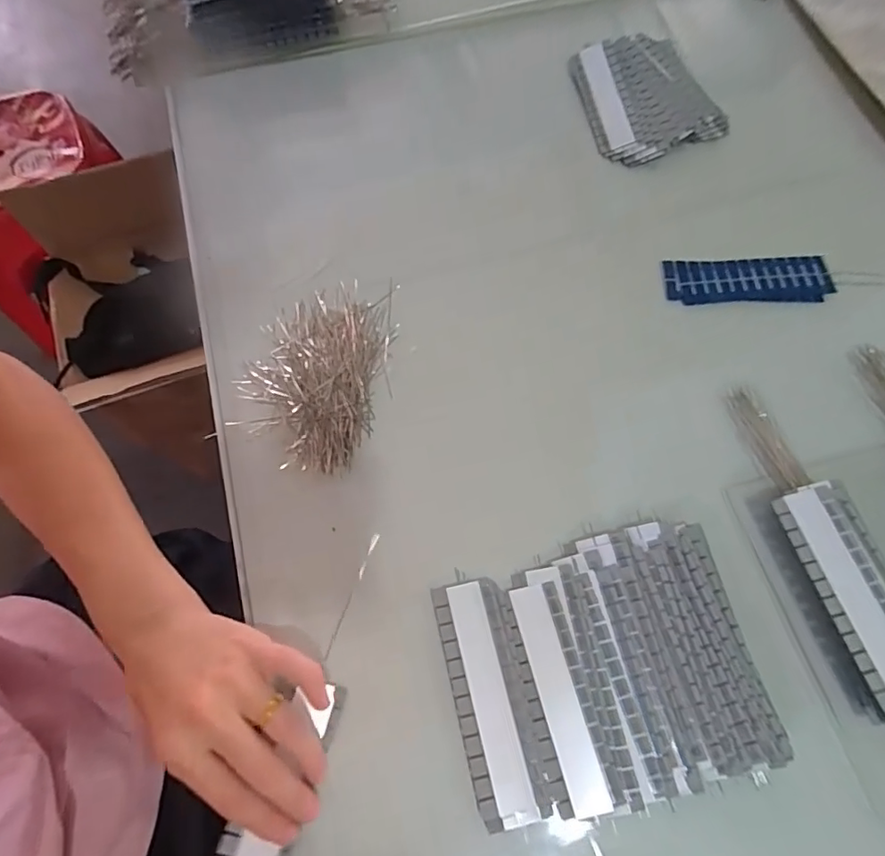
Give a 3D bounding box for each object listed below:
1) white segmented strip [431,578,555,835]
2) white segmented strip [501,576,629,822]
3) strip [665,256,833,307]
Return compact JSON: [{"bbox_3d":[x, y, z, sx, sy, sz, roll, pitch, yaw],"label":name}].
[{"bbox_3d":[0.028,0.162,0.324,0.041,0.007,0.132,-13,67,-5],"label":"white segmented strip"},{"bbox_3d":[0.069,0.160,0.323,0.037,0.007,0.124,-14,67,-5],"label":"white segmented strip"},{"bbox_3d":[0.252,-0.122,0.443,0.136,0.005,0.043,-2,67,0],"label":"strip"}]

